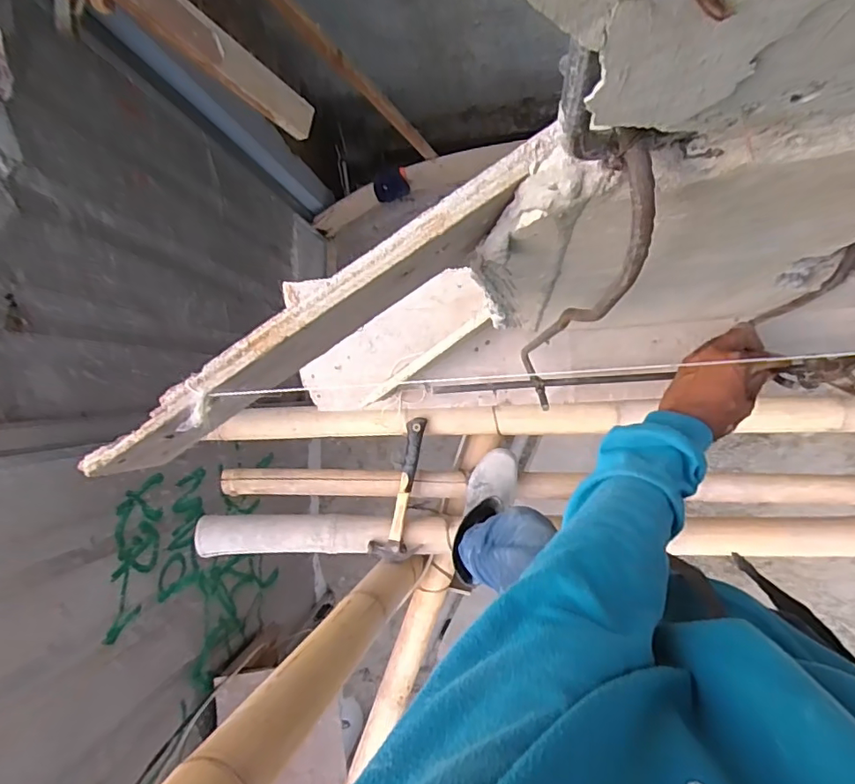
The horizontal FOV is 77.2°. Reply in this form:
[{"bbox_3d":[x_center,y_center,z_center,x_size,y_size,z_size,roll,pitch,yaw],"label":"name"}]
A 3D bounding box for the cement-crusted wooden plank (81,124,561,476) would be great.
[{"bbox_3d":[-0.049,-0.030,0.258,0.247,0.063,0.018,-35,85,8],"label":"cement-crusted wooden plank"}]

